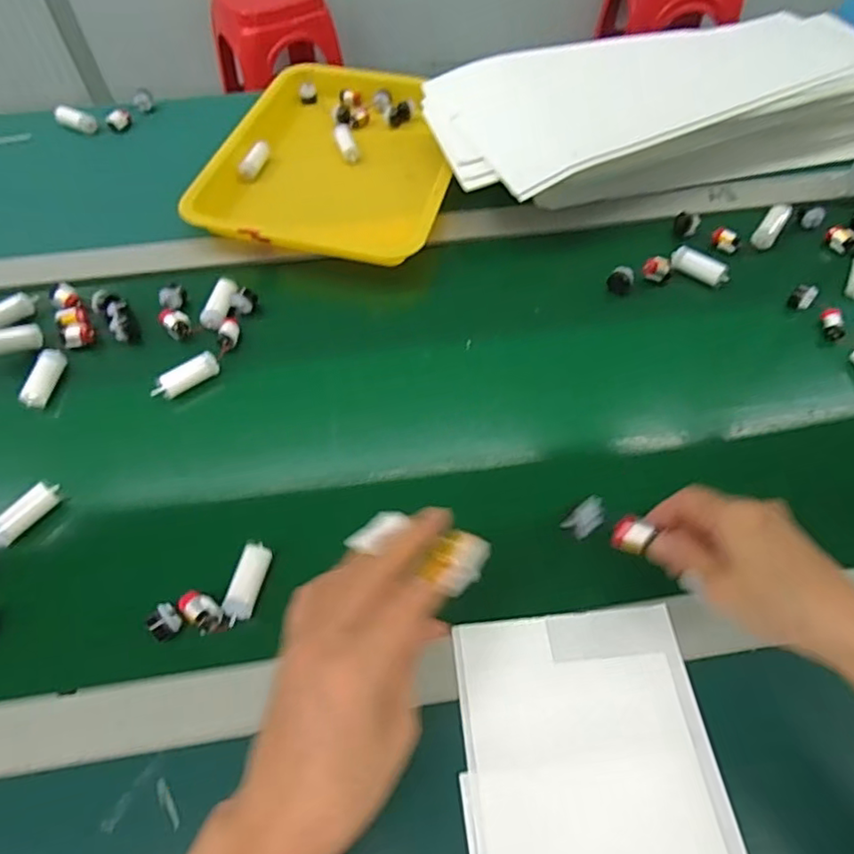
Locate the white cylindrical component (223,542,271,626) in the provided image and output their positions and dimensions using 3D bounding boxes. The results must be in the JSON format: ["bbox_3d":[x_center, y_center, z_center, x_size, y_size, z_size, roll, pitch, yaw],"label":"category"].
[{"bbox_3d":[-0.128,0.110,0.435,0.019,0.013,0.058,10,57,8],"label":"white cylindrical component"}]

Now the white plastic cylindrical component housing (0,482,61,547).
[{"bbox_3d":[-0.308,0.065,0.466,0.015,0.016,0.056,28,61,18],"label":"white plastic cylindrical component housing"}]

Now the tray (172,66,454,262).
[{"bbox_3d":[-0.099,-0.316,0.704,0.257,0.036,0.311,9,57,7],"label":"tray"}]

